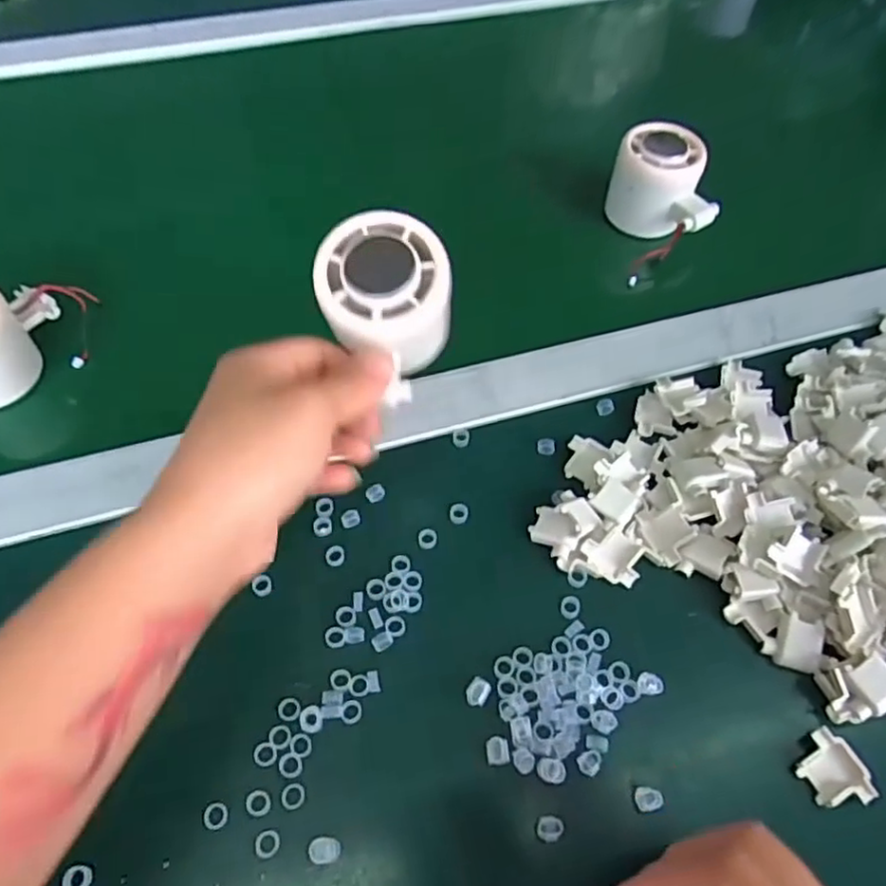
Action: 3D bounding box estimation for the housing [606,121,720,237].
[{"bbox_3d":[0.155,-0.178,0.464,0.072,0.052,0.072,1,58,-2],"label":"housing"}]

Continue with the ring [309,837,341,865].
[{"bbox_3d":[-0.047,0.162,0.266,0.012,0.010,0.009,0,58,-2],"label":"ring"}]

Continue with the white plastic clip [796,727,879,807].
[{"bbox_3d":[0.168,0.142,0.289,0.025,0.008,0.030,-19,61,-14],"label":"white plastic clip"}]

